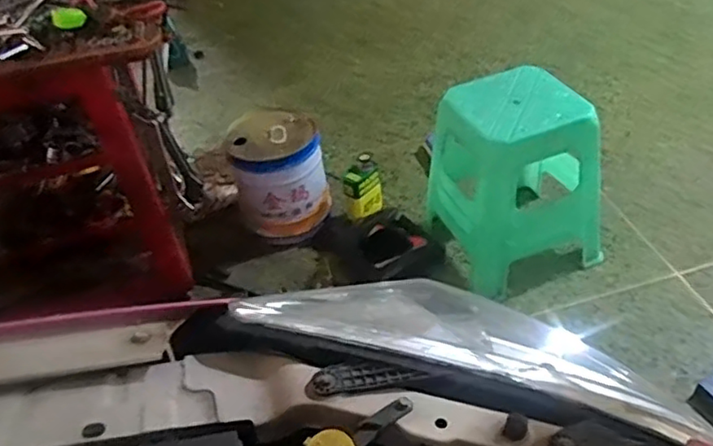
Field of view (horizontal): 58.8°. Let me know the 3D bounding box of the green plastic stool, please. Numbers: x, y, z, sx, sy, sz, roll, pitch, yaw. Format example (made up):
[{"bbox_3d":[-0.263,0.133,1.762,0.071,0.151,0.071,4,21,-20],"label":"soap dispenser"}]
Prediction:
[{"bbox_3d":[0.411,-0.120,1.647,0.373,0.459,0.362,-21,43,-16],"label":"green plastic stool"}]

